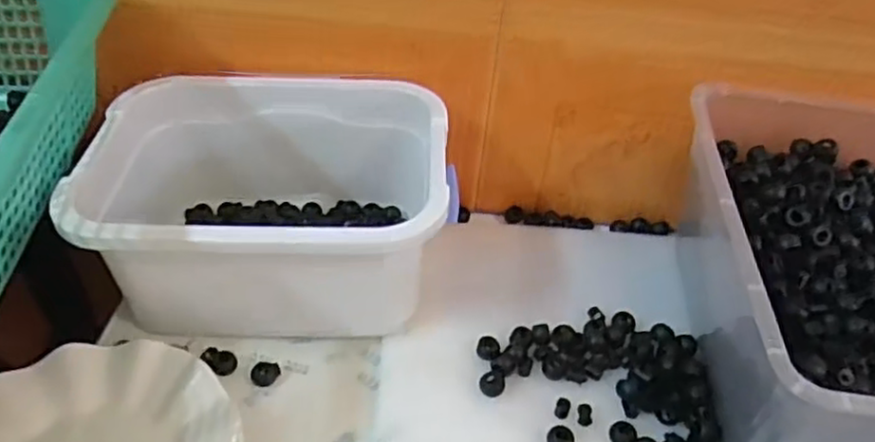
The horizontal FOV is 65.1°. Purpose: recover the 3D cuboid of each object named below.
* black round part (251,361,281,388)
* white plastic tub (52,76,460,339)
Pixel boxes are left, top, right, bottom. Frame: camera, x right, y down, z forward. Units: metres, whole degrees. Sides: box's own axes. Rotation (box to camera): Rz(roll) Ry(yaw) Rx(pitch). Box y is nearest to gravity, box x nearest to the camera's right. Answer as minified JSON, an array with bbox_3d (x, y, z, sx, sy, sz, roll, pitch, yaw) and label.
[{"bbox_3d":[-0.121,0.106,0.481,0.017,0.009,0.018,3,41,-3],"label":"black round part"},{"bbox_3d":[-0.121,-0.012,0.509,0.249,0.108,0.185,3,41,-3],"label":"white plastic tub"}]

